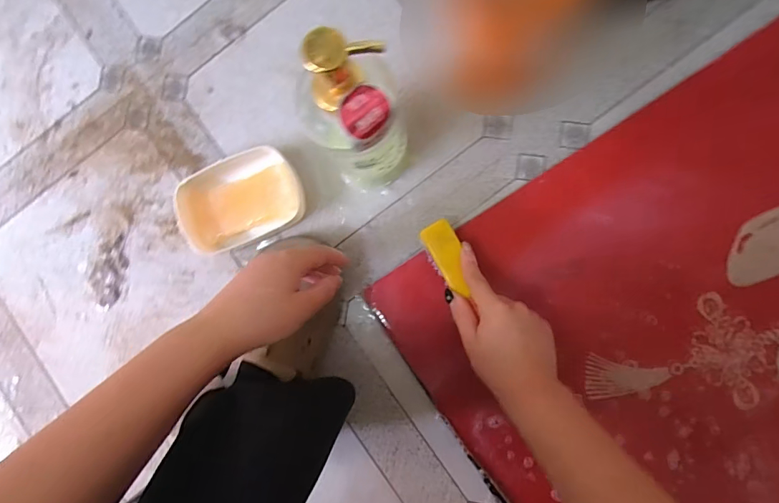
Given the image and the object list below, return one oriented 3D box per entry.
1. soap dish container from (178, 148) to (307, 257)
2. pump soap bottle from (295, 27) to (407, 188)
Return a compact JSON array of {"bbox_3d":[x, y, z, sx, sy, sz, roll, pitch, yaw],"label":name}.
[{"bbox_3d":[-0.153,-0.050,0.442,0.122,0.035,0.083,-22,85,4],"label":"soap dish container"},{"bbox_3d":[-0.024,-0.100,0.341,0.069,0.217,0.064,-21,86,4],"label":"pump soap bottle"}]

